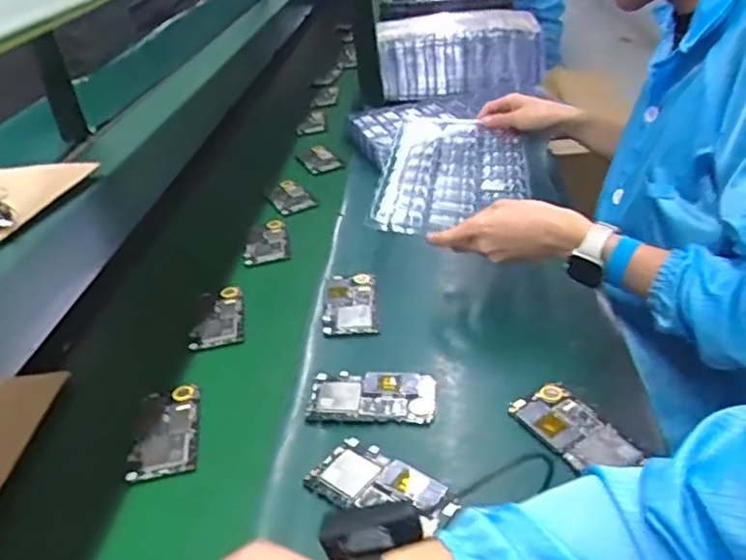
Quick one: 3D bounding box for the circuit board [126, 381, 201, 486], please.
[{"bbox_3d":[-0.212,0.153,0.664,0.065,0.012,0.122,-10,33,-6],"label":"circuit board"}]

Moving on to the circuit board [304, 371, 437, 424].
[{"bbox_3d":[0.000,0.118,0.664,0.125,0.012,0.064,-2,33,7],"label":"circuit board"}]

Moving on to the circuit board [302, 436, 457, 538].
[{"bbox_3d":[0.007,0.180,0.568,0.121,0.007,0.069,17,39,32],"label":"circuit board"}]

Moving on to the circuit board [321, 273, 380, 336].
[{"bbox_3d":[-0.028,0.028,0.809,0.064,0.008,0.128,-6,32,2],"label":"circuit board"}]

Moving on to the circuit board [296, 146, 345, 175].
[{"bbox_3d":[-0.104,-0.233,1.261,0.068,0.010,0.127,-20,35,-16],"label":"circuit board"}]

